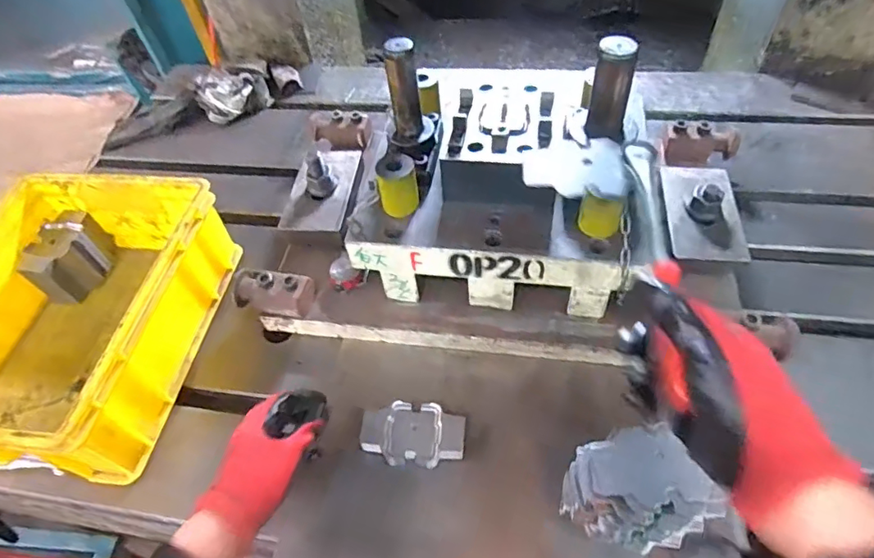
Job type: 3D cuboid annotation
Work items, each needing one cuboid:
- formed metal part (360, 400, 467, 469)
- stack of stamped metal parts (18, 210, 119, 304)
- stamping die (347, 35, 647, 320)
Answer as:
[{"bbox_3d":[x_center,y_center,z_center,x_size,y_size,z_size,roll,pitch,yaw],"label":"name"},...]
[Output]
[{"bbox_3d":[-0.024,0.154,0.526,0.102,0.014,0.058,1,52,7],"label":"formed metal part"},{"bbox_3d":[-0.479,-0.026,0.684,0.057,0.075,0.102,10,54,14],"label":"stack of stamped metal parts"},{"bbox_3d":[0.068,-0.120,0.574,0.294,0.198,0.240,5,57,9],"label":"stamping die"}]

